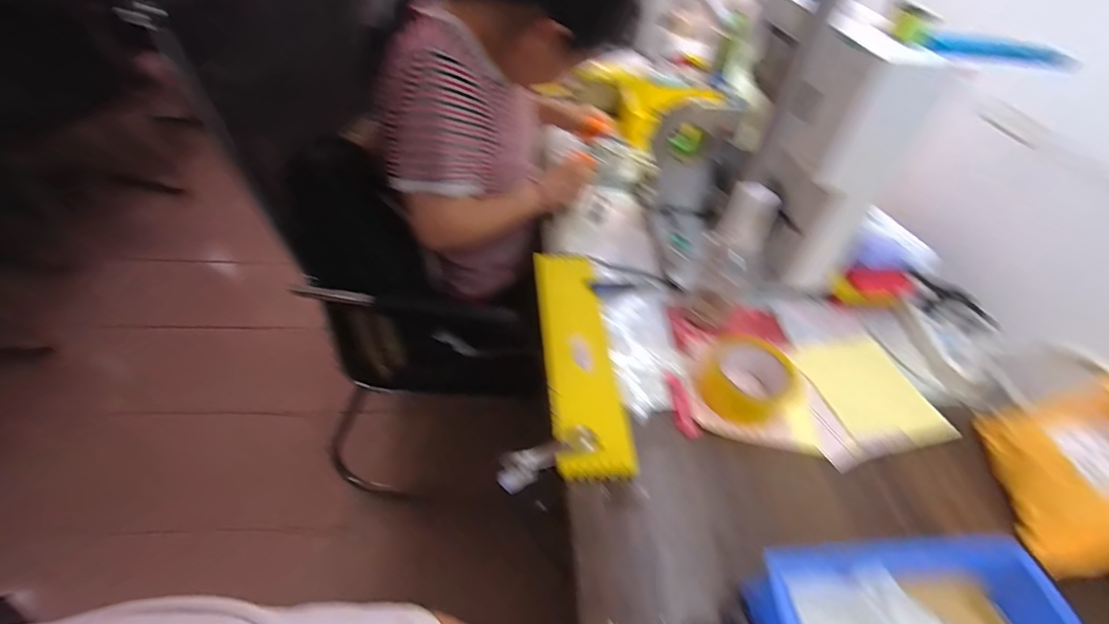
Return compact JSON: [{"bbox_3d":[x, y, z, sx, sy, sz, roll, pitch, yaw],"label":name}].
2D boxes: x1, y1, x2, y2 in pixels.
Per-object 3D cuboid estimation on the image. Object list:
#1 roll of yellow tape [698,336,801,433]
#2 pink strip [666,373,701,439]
[{"bbox_3d":[0.238,0.082,0.597,0.099,0.044,0.105,4,44,-4],"label":"roll of yellow tape"},{"bbox_3d":[0.153,0.112,0.594,0.023,0.008,0.090,1,45,-6],"label":"pink strip"}]

